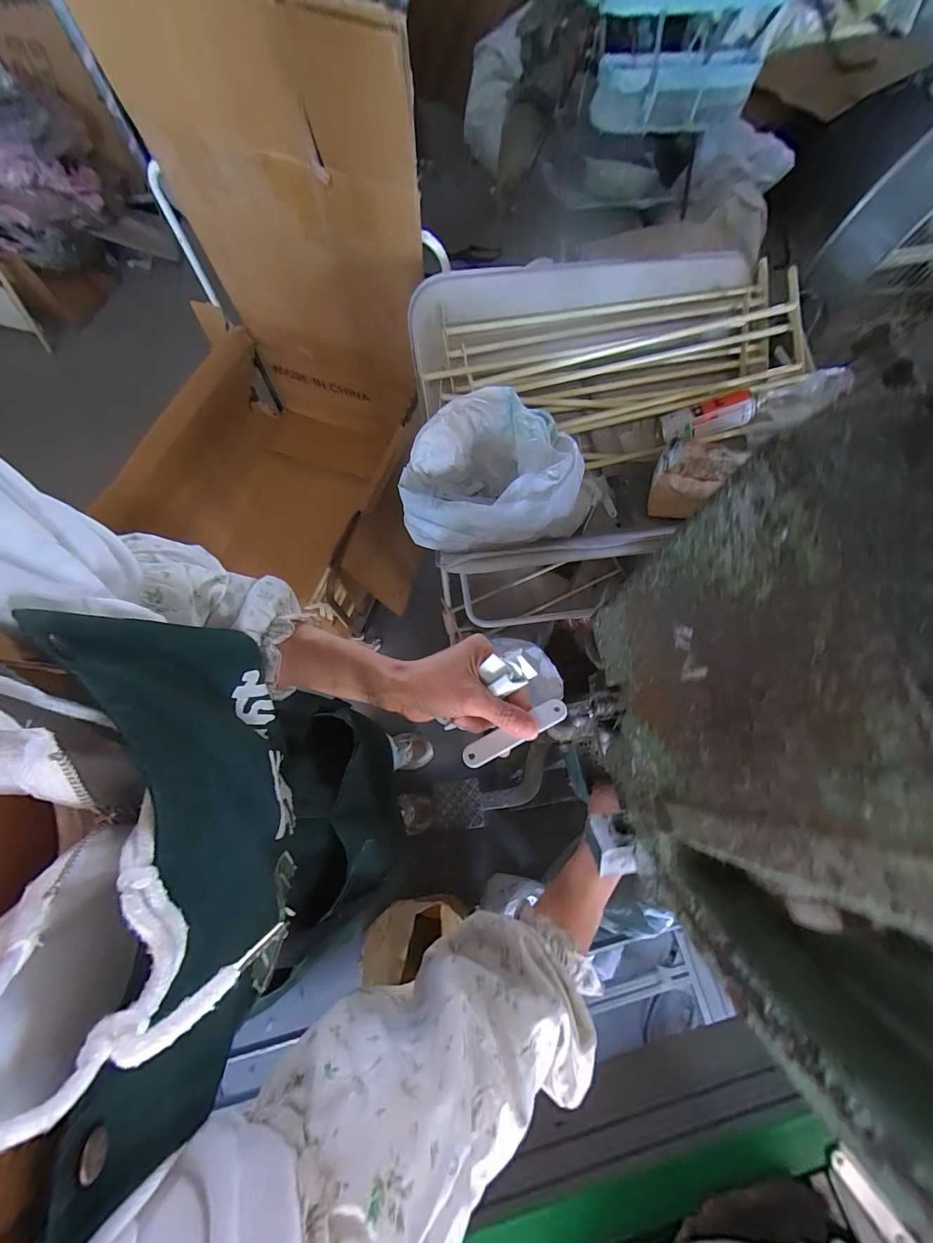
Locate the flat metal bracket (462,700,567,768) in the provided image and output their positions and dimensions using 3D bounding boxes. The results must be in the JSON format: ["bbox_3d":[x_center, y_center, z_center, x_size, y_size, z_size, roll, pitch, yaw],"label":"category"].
[{"bbox_3d":[0.038,0.087,0.313,0.088,0.004,0.018,-29,60,-2],"label":"flat metal bracket"}]

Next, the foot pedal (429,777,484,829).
[{"bbox_3d":[-0.024,0.531,1.162,0.154,0.020,0.126,-13,70,20],"label":"foot pedal"}]

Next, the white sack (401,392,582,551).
[{"bbox_3d":[0.028,-0.233,0.682,0.277,0.211,0.245,4,71,-1],"label":"white sack"}]

